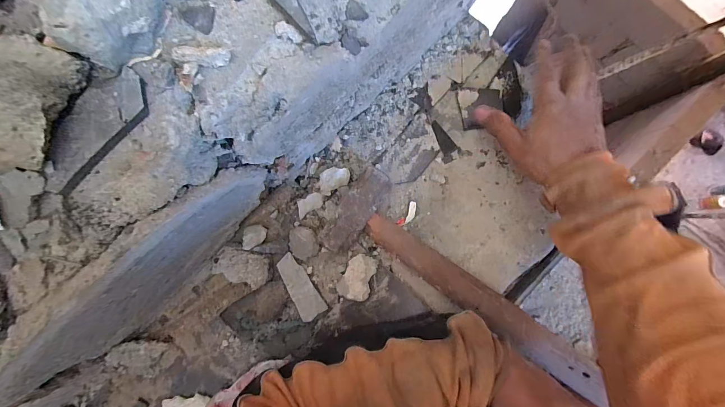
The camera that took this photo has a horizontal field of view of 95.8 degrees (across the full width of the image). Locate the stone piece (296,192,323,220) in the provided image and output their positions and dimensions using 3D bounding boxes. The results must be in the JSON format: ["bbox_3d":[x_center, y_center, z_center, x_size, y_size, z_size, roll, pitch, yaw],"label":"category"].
[{"bbox_3d":[-0.060,0.001,0.370,0.033,0.006,0.019,-36,111,-11],"label":"stone piece"}]

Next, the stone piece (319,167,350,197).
[{"bbox_3d":[-0.032,-0.027,0.367,0.037,0.020,0.023,-28,86,-3],"label":"stone piece"}]

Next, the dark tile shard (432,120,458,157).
[{"bbox_3d":[0.096,-0.079,0.392,0.017,0.007,0.042,-32,86,-3],"label":"dark tile shard"}]

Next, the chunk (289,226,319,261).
[{"bbox_3d":[-0.065,0.043,0.366,0.031,0.016,0.036,-26,86,-2],"label":"chunk"}]

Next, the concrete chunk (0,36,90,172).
[{"bbox_3d":[-0.196,-0.057,0.176,0.058,0.043,0.075,3,85,0],"label":"concrete chunk"}]

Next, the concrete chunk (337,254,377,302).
[{"bbox_3d":[-0.003,0.083,0.366,0.035,0.013,0.050,28,86,2],"label":"concrete chunk"}]

